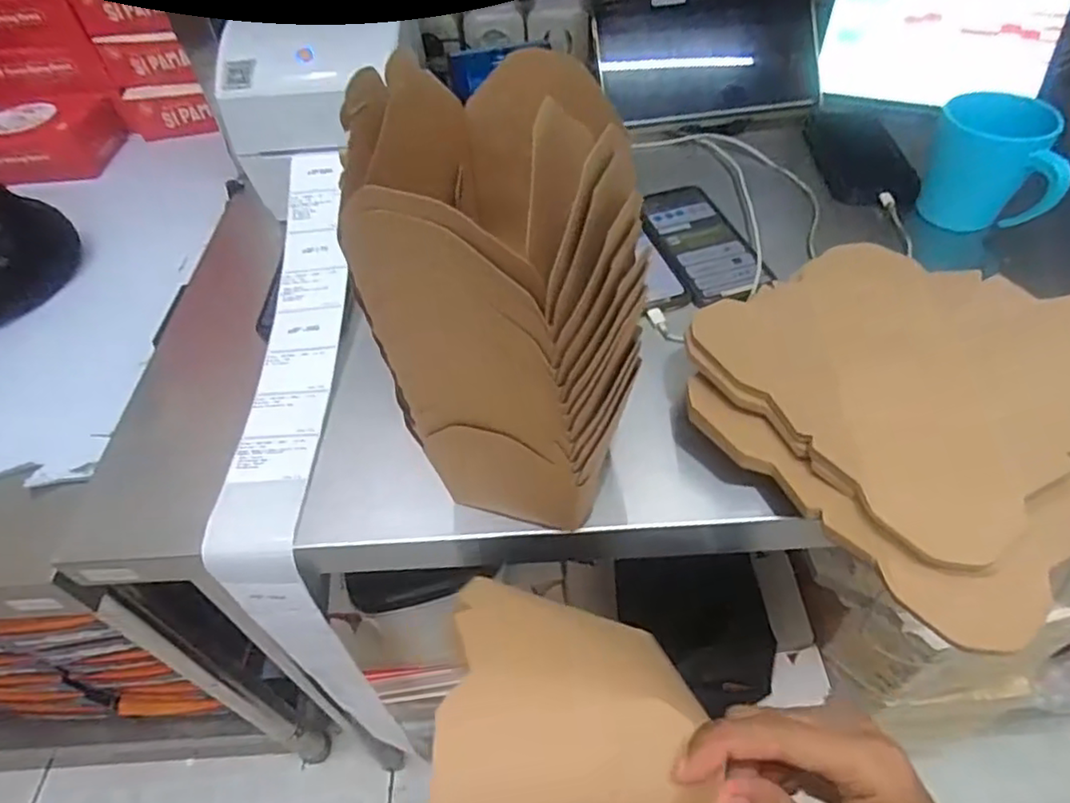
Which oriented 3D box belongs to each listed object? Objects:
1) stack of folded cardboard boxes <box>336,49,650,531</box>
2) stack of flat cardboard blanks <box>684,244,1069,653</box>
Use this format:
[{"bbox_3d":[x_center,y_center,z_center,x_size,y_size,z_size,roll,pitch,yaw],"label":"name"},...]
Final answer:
[{"bbox_3d":[-0.010,-0.018,0.346,0.102,0.258,0.096,29,57,26],"label":"stack of folded cardboard boxes"},{"bbox_3d":[0.263,-0.012,0.456,0.269,0.053,0.274,-33,55,-22],"label":"stack of flat cardboard blanks"}]

